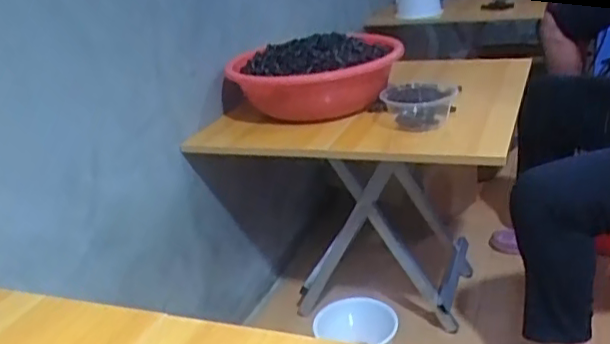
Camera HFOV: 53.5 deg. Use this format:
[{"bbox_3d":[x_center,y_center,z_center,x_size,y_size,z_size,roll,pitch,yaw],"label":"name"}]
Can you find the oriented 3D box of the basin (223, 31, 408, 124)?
[{"bbox_3d":[0.030,-0.212,1.304,0.332,0.133,0.339,-6,23,3],"label":"basin"}]

